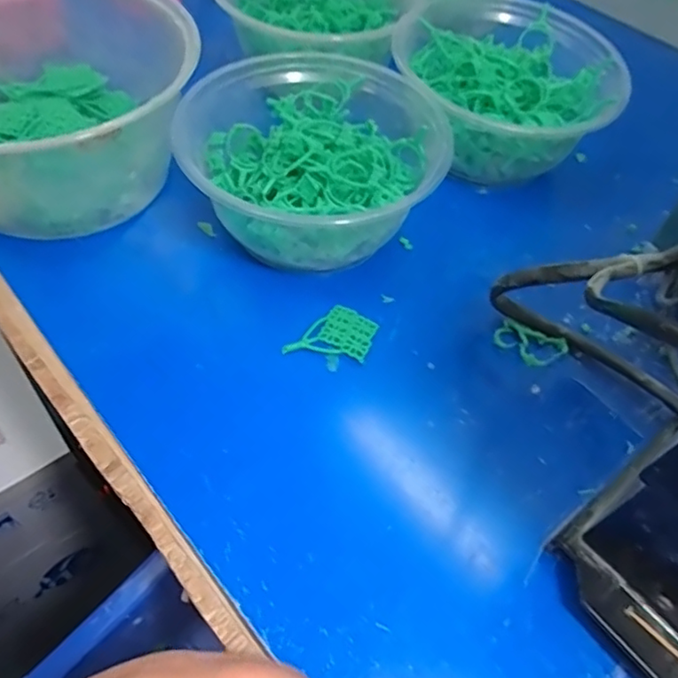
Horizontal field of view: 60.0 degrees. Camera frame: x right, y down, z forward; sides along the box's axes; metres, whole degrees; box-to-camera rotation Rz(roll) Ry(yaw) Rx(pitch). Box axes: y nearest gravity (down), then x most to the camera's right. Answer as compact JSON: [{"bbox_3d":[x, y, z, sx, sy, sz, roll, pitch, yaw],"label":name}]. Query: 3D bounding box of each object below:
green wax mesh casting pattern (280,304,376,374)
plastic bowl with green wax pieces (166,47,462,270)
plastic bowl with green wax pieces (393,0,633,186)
[{"bbox_3d":[-0.002,-0.001,0.289,0.036,0.005,0.035,22,56,10],"label":"green wax mesh casting pattern"},{"bbox_3d":[-0.015,-0.099,0.319,0.128,0.054,0.126,2,55,-3],"label":"plastic bowl with green wax pieces"},{"bbox_3d":[0.100,-0.153,0.359,0.128,0.055,0.119,2,55,-3],"label":"plastic bowl with green wax pieces"}]

